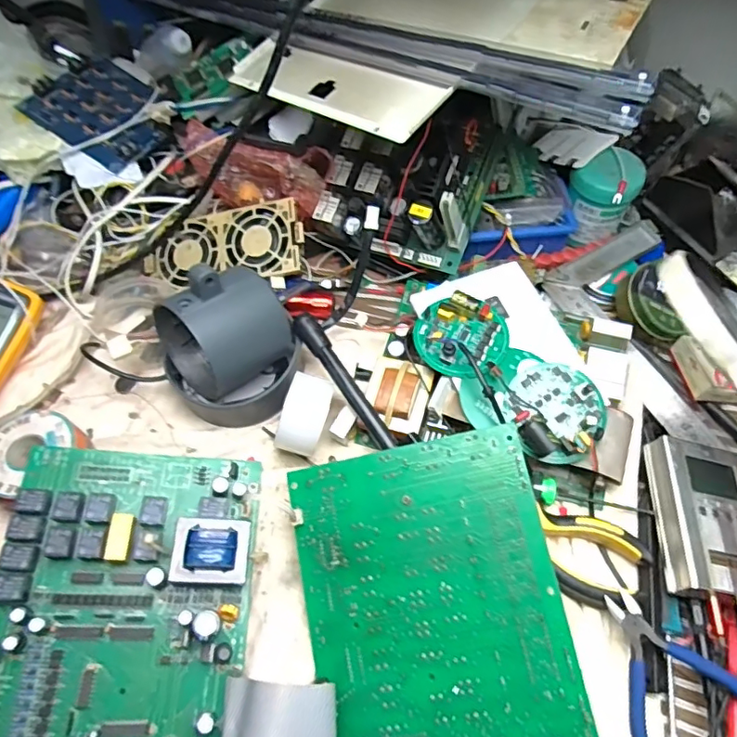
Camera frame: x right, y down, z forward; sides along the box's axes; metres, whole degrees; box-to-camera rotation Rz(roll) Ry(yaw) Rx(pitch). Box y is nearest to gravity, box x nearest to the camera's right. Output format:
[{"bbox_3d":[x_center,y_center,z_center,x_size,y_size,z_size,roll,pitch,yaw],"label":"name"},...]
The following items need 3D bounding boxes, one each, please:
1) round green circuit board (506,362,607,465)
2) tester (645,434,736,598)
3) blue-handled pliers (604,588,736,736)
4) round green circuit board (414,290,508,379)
[{"bbox_3d":[0.136,0.029,0.397,0.066,0.016,0.070,0,60,0],"label":"round green circuit board"},{"bbox_3d":[0.234,0.103,0.378,0.069,0.025,0.101,9,62,-9],"label":"tester"},{"bbox_3d":[0.187,0.196,0.340,0.080,0.029,0.115,-23,63,-12],"label":"blue-handled pliers"},{"bbox_3d":[0.071,-0.026,0.422,0.070,0.022,0.060,14,62,8],"label":"round green circuit board"}]

